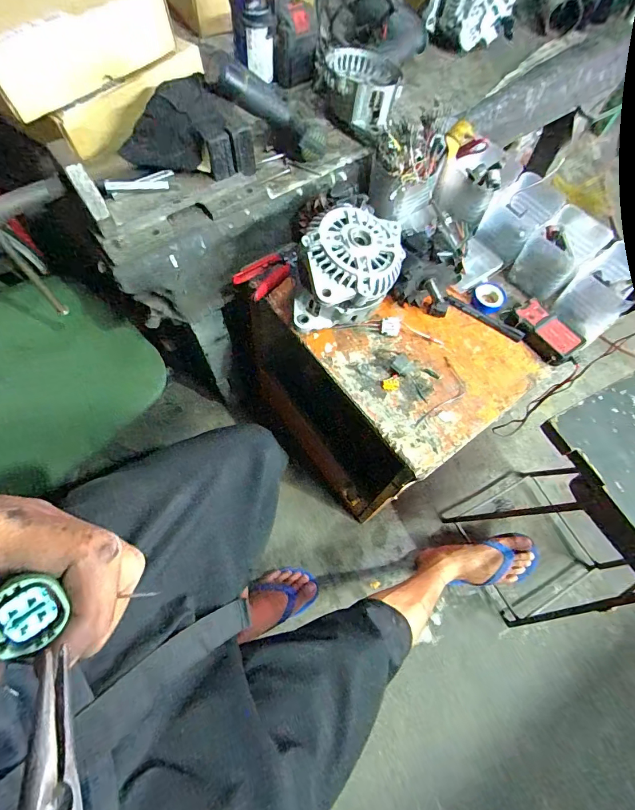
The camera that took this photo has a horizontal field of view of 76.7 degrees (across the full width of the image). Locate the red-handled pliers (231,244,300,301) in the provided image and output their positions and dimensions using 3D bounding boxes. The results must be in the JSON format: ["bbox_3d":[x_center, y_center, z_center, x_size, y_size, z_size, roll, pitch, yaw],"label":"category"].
[{"bbox_3d":[-0.074,-0.221,0.648,0.122,0.028,0.059,-36,73,-17],"label":"red-handled pliers"}]

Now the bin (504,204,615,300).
[{"bbox_3d":[0.394,-0.248,0.660,0.107,0.089,0.088,-37,73,-17],"label":"bin"}]

